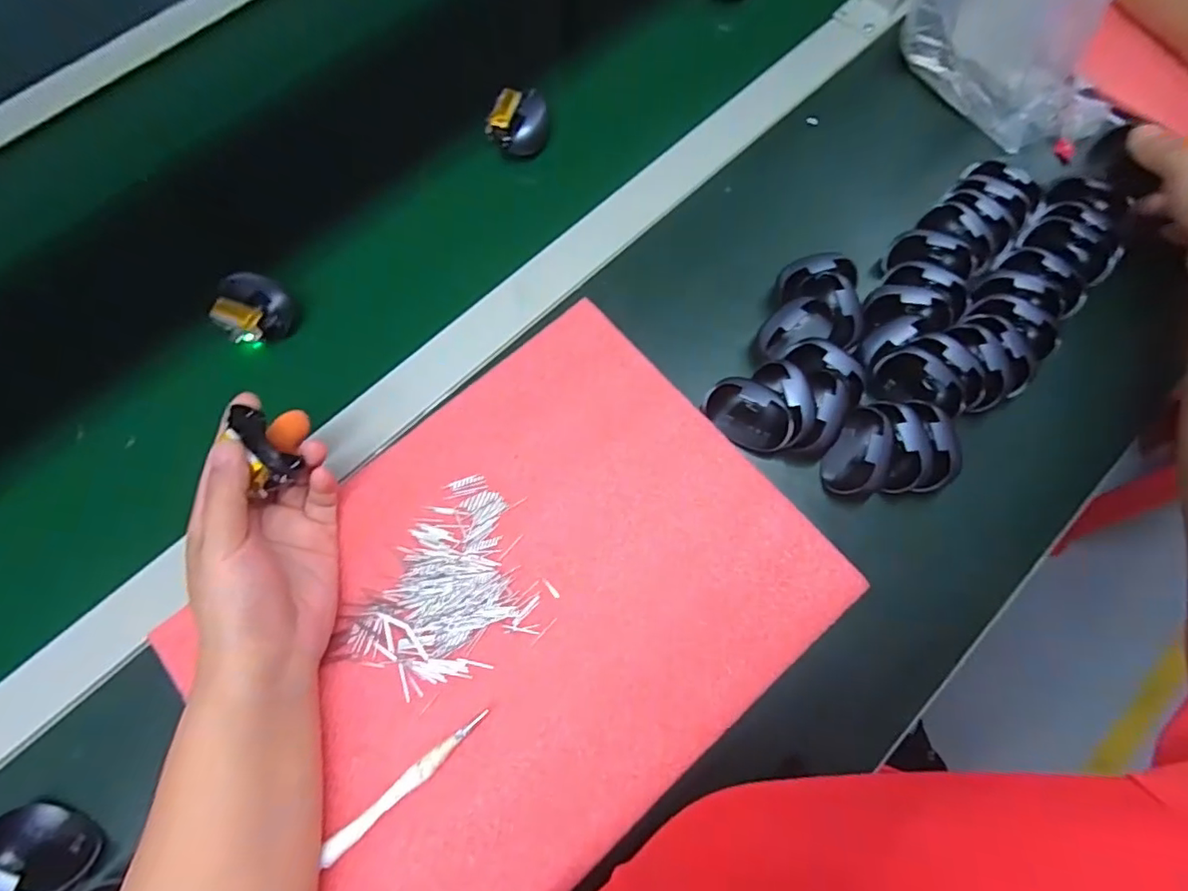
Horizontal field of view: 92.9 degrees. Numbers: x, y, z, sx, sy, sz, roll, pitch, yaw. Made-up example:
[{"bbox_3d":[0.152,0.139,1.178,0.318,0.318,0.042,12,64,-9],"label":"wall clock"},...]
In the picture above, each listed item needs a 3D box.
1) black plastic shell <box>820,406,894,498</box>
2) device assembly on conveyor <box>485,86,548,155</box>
[{"bbox_3d":[0.171,0.005,0.358,0.035,0.027,0.056,34,75,12],"label":"black plastic shell"},{"bbox_3d":[-0.058,-0.264,0.458,0.040,0.029,0.050,26,73,10],"label":"device assembly on conveyor"}]

